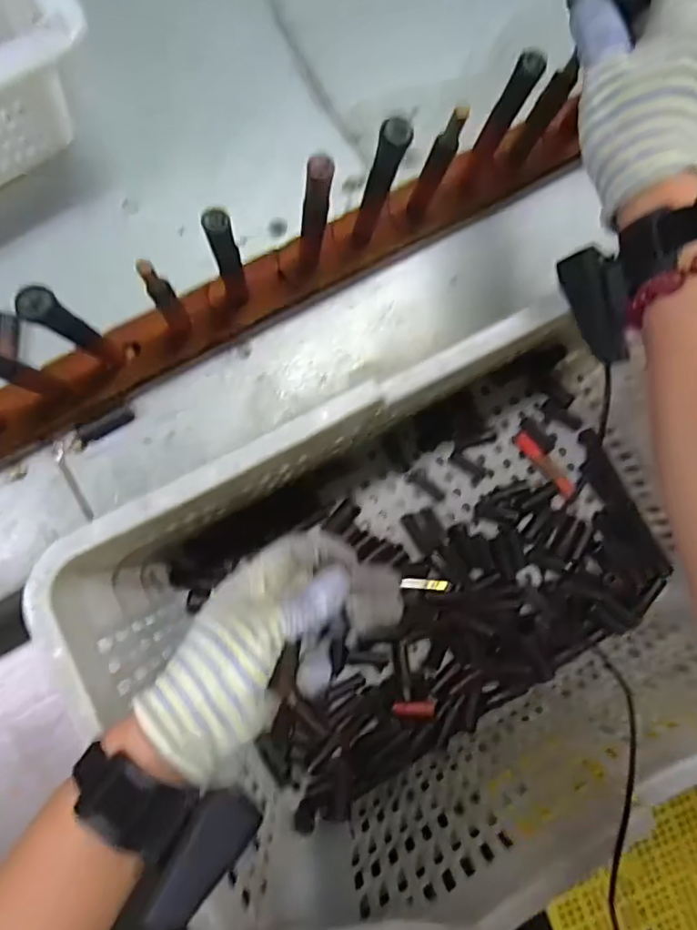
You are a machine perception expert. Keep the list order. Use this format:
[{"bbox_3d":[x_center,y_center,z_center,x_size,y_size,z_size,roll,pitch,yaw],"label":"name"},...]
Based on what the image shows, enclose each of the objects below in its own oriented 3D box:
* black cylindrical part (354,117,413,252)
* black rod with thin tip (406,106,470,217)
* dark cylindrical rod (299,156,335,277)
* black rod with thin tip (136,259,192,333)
[{"bbox_3d":[0.020,-0.191,0.429,0.020,0.148,0.018,17,85,-3],"label":"black cylindrical part"},{"bbox_3d":[0.061,-0.212,0.439,0.018,0.120,0.019,0,86,-5],"label":"black rod with thin tip"},{"bbox_3d":[-0.024,-0.169,0.423,0.019,0.132,0.015,0,86,-5],"label":"dark cylindrical rod"},{"bbox_3d":[-0.125,-0.114,0.413,0.017,0.120,0.011,-31,89,-6],"label":"black rod with thin tip"}]

